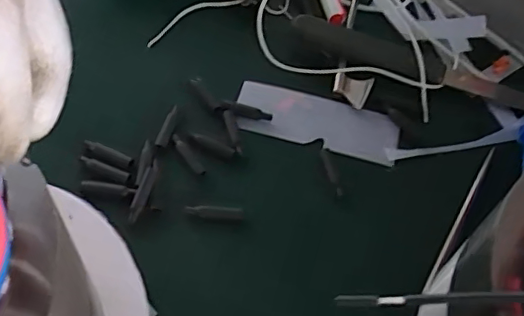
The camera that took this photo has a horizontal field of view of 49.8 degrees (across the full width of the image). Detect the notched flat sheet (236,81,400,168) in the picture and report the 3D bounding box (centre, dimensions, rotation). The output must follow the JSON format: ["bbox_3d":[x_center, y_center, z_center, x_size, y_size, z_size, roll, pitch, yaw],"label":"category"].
[{"bbox_3d":[0.038,-0.027,0.410,0.119,0.008,0.043,17,57,8],"label":"notched flat sheet"}]

